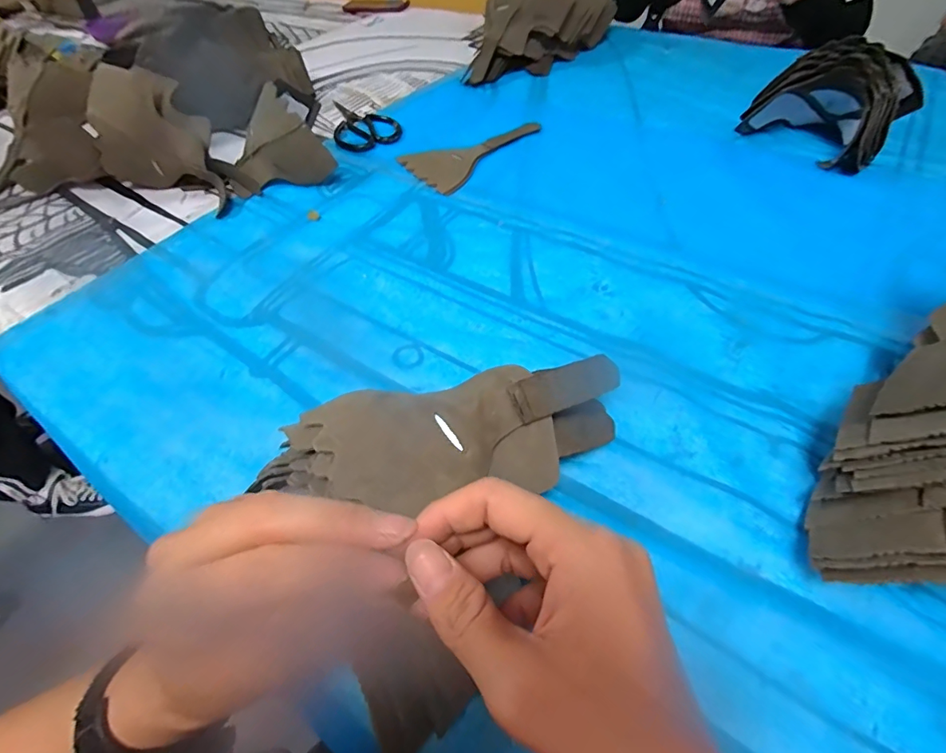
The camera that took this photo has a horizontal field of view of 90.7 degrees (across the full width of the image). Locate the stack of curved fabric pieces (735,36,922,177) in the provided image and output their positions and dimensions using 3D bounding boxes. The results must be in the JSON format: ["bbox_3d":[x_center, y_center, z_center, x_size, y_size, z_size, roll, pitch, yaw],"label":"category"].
[{"bbox_3d":[0.441,-0.340,0.578,0.114,0.104,0.155,-37,57,-23],"label":"stack of curved fabric pieces"}]

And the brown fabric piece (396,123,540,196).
[{"bbox_3d":[0.010,-0.304,0.630,0.194,0.006,0.108,-30,54,-19],"label":"brown fabric piece"}]

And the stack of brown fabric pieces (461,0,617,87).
[{"bbox_3d":[0.122,-0.630,0.825,0.112,0.126,0.325,36,61,29],"label":"stack of brown fabric pieces"}]

